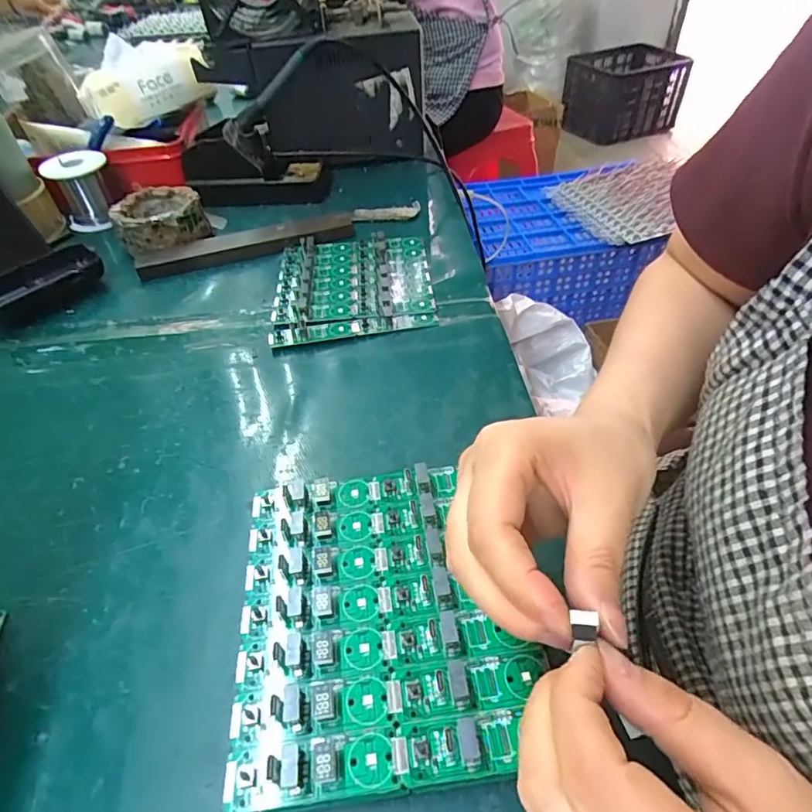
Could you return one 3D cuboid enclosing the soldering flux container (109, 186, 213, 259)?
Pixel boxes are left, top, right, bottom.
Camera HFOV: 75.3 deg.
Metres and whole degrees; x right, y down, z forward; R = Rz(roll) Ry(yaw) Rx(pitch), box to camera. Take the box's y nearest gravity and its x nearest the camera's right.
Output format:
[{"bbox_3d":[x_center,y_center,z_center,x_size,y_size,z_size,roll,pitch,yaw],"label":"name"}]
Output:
[{"bbox_3d":[-0.246,-0.184,0.531,0.080,0.042,0.079,-27,50,-21],"label":"soldering flux container"}]

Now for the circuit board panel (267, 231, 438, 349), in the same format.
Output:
[{"bbox_3d":[-0.048,-0.112,0.472,0.138,0.015,0.153,-5,46,-2],"label":"circuit board panel"}]

